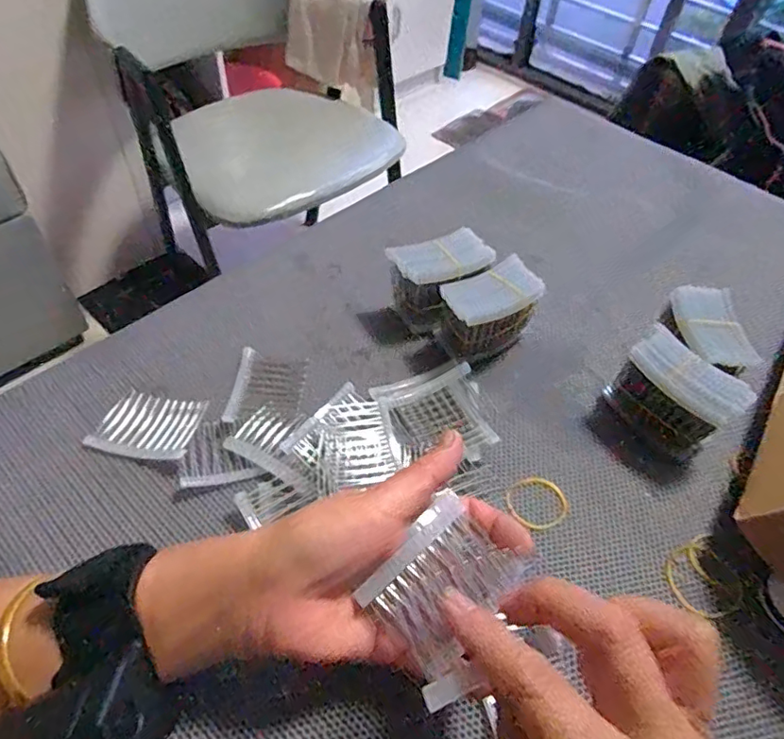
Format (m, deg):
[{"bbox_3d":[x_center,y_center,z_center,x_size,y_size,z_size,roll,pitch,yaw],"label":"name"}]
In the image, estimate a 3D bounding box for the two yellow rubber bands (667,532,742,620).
[{"bbox_3d":[0.172,0.115,0.308,0.038,0.004,0.044,-8,53,-10],"label":"two yellow rubber bands"}]

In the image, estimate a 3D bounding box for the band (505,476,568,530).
[{"bbox_3d":[0.086,0.079,0.328,0.039,0.004,0.031,-19,58,-29],"label":"band"}]

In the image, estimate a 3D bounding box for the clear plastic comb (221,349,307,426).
[{"bbox_3d":[-0.080,0.011,0.364,0.045,0.004,0.058,5,52,0],"label":"clear plastic comb"}]

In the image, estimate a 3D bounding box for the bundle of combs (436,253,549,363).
[{"bbox_3d":[0.064,-0.038,0.383,0.074,0.044,0.037,-24,57,-21],"label":"bundle of combs"}]

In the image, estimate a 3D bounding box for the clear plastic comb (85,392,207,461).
[{"bbox_3d":[-0.150,0.035,0.343,0.058,0.005,0.045,11,52,5],"label":"clear plastic comb"}]

